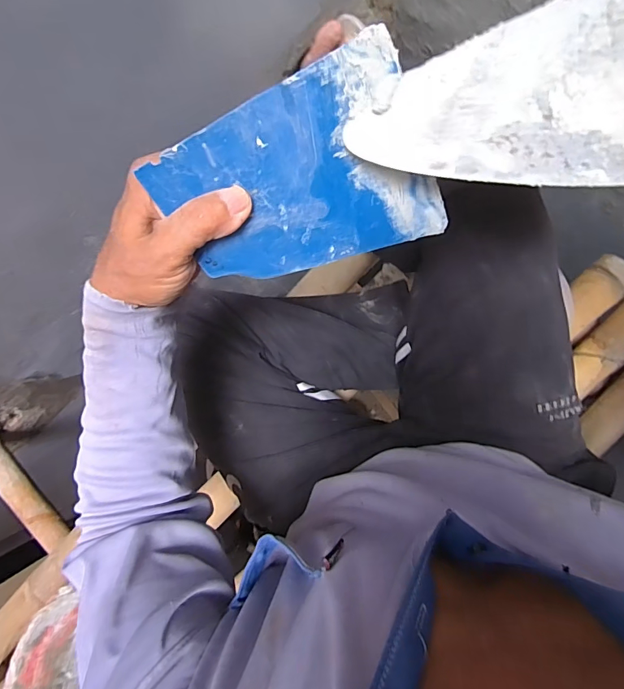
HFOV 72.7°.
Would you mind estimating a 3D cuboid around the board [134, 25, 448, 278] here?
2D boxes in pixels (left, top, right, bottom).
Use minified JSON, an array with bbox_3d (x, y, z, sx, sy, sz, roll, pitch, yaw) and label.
[{"bbox_3d":[-0.006,-0.086,0.242,0.142,0.005,0.106,-24,123,9],"label":"board"}]

